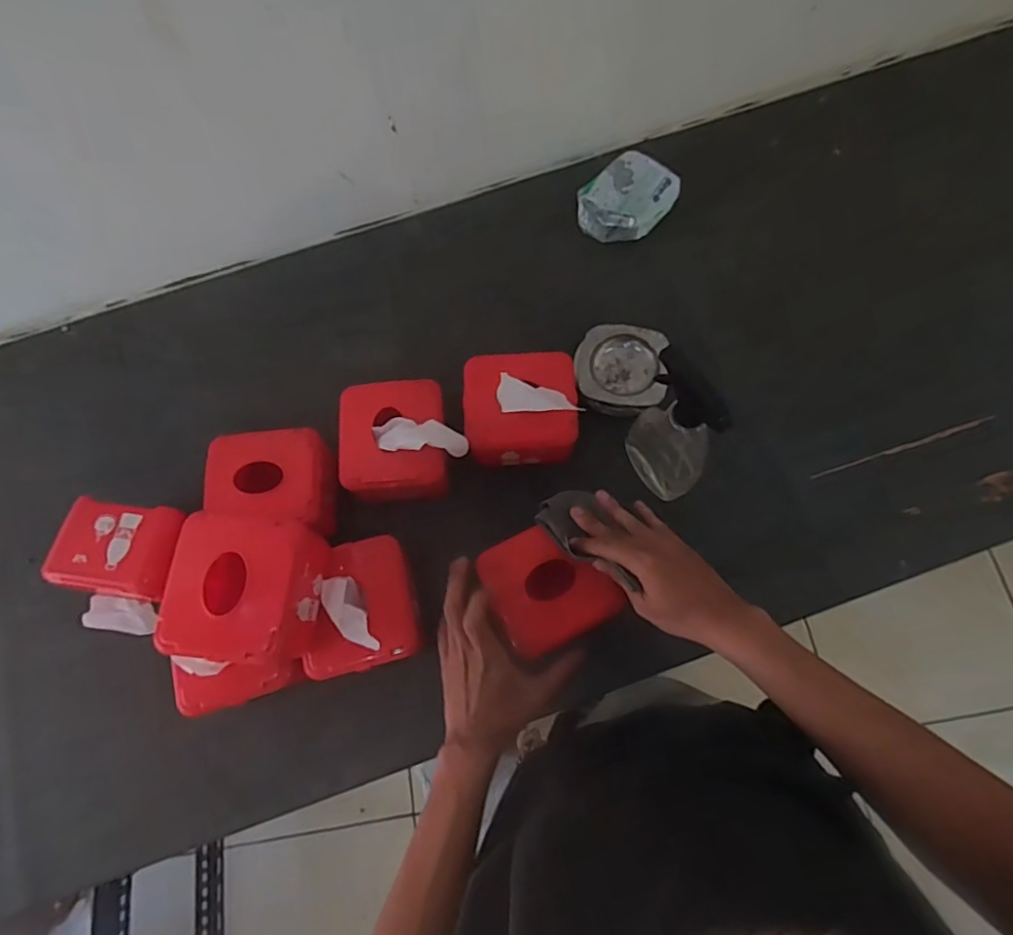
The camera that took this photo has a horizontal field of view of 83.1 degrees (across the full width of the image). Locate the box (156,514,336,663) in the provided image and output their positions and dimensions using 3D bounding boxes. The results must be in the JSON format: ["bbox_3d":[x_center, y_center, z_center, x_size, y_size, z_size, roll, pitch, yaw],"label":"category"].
[{"bbox_3d":[-0.240,0.116,0.543,0.116,0.097,0.125,3,72,3],"label":"box"}]

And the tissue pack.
[{"bbox_3d":[0.167,-0.368,0.795,0.115,0.058,0.111,36,77,13],"label":"tissue pack"}]

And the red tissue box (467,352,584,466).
[{"bbox_3d":[0.017,-0.078,0.662,0.129,0.119,0.117,-4,72,1],"label":"red tissue box"}]

